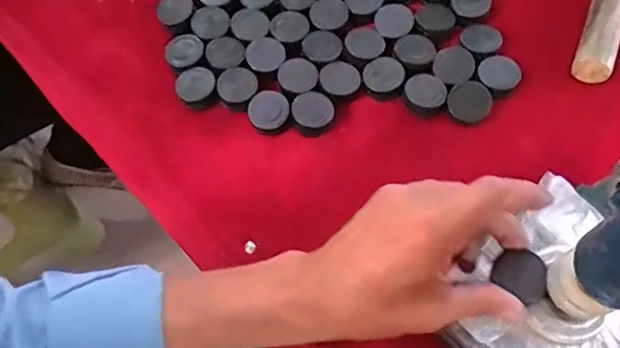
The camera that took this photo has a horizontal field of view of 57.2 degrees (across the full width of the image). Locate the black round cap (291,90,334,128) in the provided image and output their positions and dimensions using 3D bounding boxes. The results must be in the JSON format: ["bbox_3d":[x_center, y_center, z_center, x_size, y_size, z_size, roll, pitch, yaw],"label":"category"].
[{"bbox_3d":[0.002,-0.050,0.447,0.031,0.014,0.028,-1,66,2],"label":"black round cap"}]

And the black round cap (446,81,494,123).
[{"bbox_3d":[0.125,-0.056,0.446,0.032,0.015,0.029,14,68,8],"label":"black round cap"}]

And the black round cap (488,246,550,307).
[{"bbox_3d":[0.129,0.060,0.347,0.033,0.011,0.026,37,88,6],"label":"black round cap"}]

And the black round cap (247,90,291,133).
[{"bbox_3d":[-0.032,-0.049,0.445,0.031,0.009,0.030,-1,66,2],"label":"black round cap"}]

